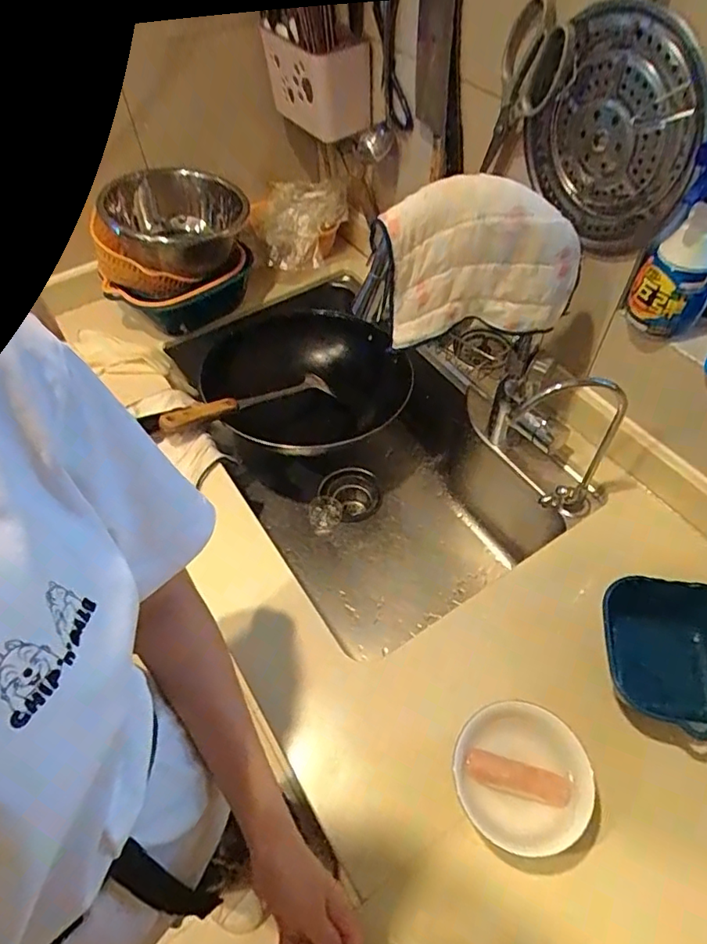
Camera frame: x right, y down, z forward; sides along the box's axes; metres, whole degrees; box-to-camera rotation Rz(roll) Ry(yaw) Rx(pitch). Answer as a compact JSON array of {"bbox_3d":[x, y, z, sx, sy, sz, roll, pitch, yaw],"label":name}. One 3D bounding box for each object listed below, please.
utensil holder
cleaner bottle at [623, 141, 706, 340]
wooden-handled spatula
[{"bbox_3d":[-0.054,-0.621,0.877,0.088,0.120,0.156,-37,60,-22],"label":"utensil holder"},{"bbox_3d":[0.354,-0.242,0.567,0.082,0.207,0.074,26,59,20],"label":"cleaner bottle"},{"bbox_3d":[-0.165,-0.112,0.865,0.294,0.028,0.041,-21,53,-35],"label":"wooden-handled spatula"}]

